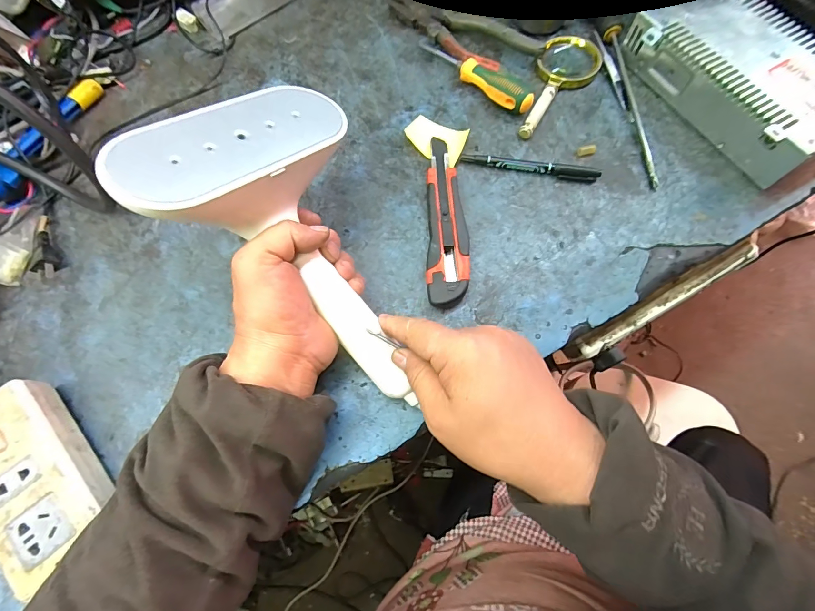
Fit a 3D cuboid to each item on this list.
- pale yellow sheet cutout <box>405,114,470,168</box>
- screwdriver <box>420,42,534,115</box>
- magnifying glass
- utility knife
[{"bbox_3d":[0.029,-0.172,0.395,0.064,0.016,0.040,31,75,11],"label":"pale yellow sheet cutout"},{"bbox_3d":[0.071,-0.256,0.414,0.025,0.029,0.154,-38,74,-10],"label":"screwdriver"},{"bbox_3d":[0.158,-0.233,0.410,0.063,0.017,0.139,27,75,10],"label":"magnifying glass"},{"bbox_3d":[0.038,-0.084,0.366,0.038,0.018,0.177,1,72,2],"label":"utility knife"}]

